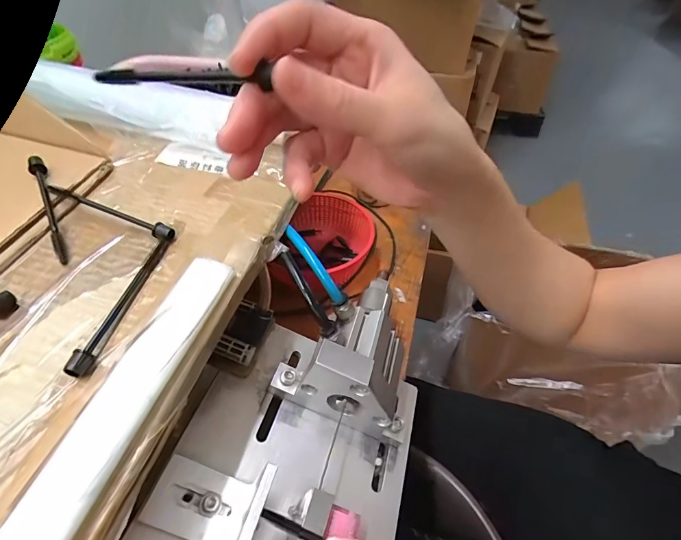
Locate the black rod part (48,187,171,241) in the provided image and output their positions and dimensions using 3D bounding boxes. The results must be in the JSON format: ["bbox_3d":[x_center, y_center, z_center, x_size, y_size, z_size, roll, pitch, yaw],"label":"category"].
[{"bbox_3d":[-0.162,-0.040,0.275,0.100,0.013,0.008,19,50,13],"label":"black rod part"}]

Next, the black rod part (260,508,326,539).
[{"bbox_3d":[-0.027,0.144,0.218,0.037,0.004,0.005,27,51,0],"label":"black rod part"}]

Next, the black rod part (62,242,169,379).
[{"bbox_3d":[-0.127,0.015,0.229,0.009,0.011,0.102,8,49,3],"label":"black rod part"}]

